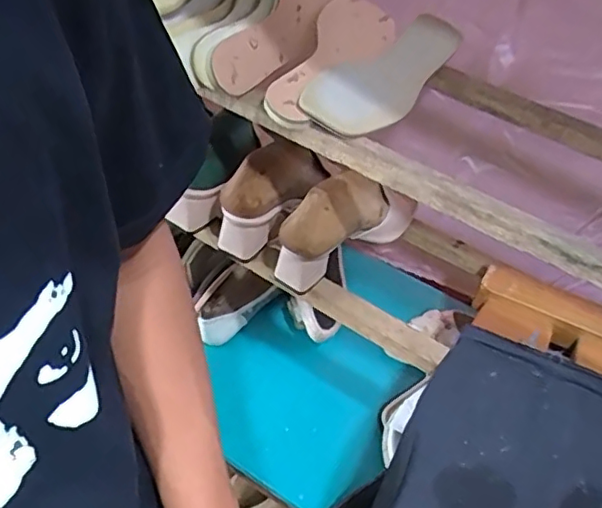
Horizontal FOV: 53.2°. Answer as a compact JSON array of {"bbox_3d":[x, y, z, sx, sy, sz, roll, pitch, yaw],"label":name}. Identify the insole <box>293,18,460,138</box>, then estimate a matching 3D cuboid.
[{"bbox_3d":[0.087,-0.188,0.626,0.085,0.030,0.231,31,52,19],"label":"insole"}]

